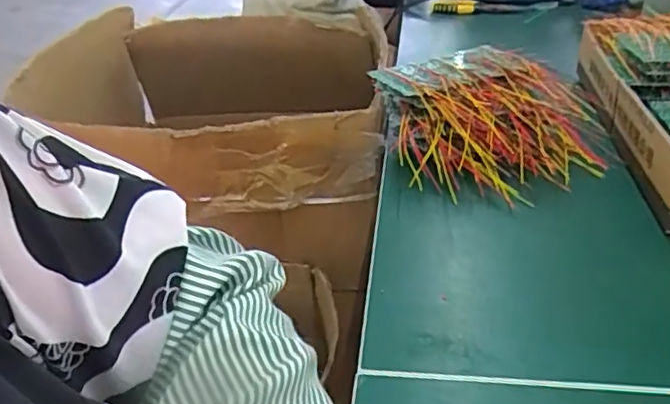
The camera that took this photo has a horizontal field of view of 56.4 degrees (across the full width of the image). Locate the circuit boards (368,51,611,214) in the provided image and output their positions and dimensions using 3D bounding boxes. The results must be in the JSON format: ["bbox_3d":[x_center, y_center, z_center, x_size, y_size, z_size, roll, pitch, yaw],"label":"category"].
[{"bbox_3d":[0.170,-0.092,0.693,0.220,0.087,0.217,-9,32,-9],"label":"circuit boards"}]

